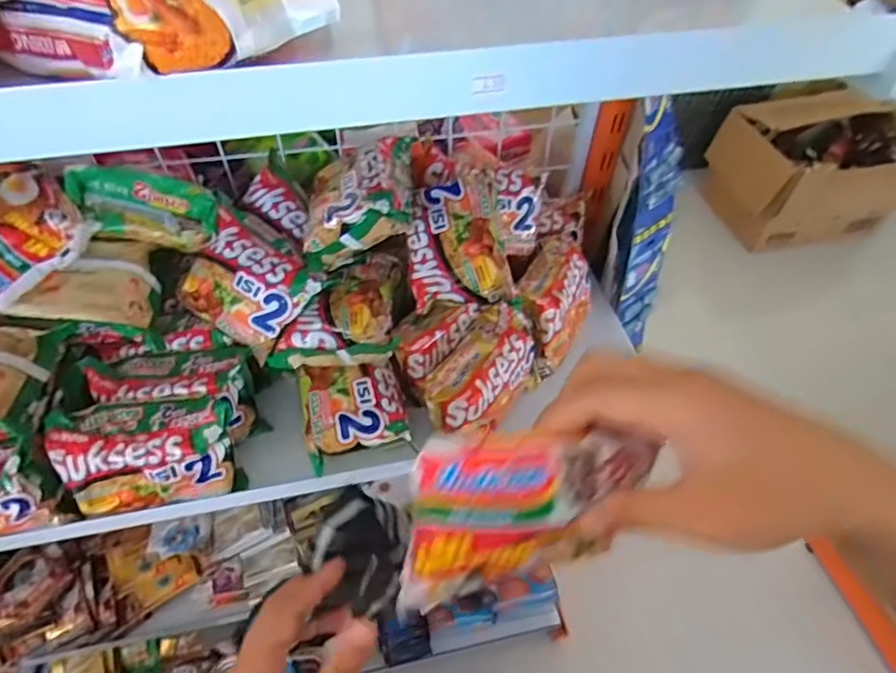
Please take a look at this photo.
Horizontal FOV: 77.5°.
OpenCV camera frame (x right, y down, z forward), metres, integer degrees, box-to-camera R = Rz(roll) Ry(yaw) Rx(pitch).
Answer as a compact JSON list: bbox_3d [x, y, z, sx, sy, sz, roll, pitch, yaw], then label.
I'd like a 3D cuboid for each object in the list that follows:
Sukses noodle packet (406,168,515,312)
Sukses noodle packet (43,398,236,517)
[{"bbox_3d":[0.008,-0.100,0.571,0.093,0.045,0.139,-12,74,11],"label":"Sukses noodle packet"},{"bbox_3d":[-0.269,0.105,0.508,0.141,0.080,0.065,-7,52,-7],"label":"Sukses noodle packet"}]

